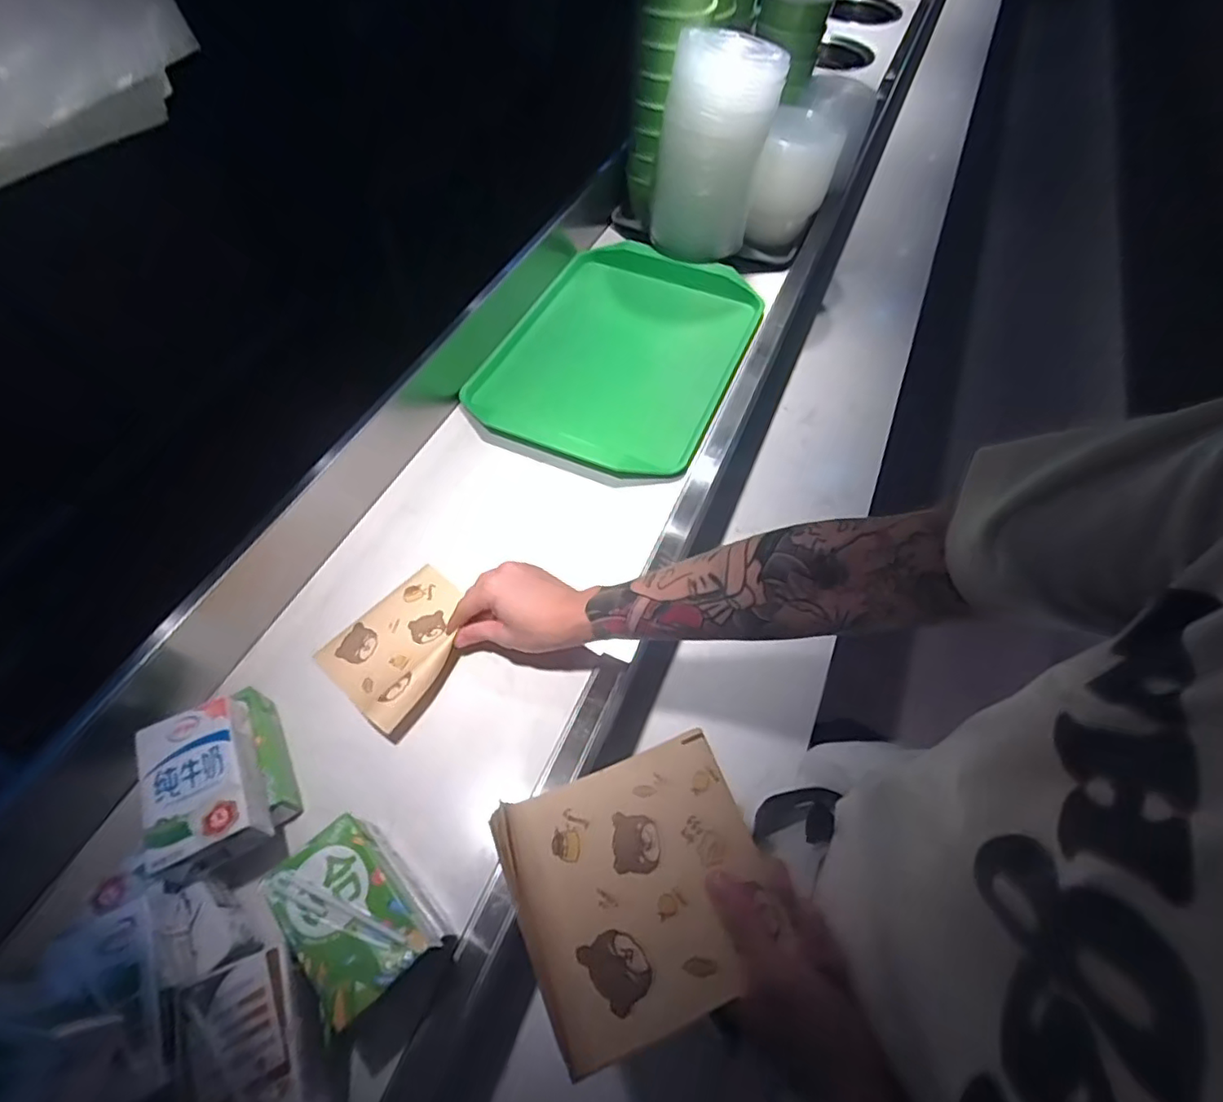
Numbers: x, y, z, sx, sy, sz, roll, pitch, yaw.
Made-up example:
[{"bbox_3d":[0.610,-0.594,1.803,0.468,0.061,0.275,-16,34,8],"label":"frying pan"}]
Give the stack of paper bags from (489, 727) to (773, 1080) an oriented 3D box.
[{"bbox_3d":[0.017,0.190,0.348,0.141,0.022,0.137,-14,48,-18],"label":"stack of paper bags"}]

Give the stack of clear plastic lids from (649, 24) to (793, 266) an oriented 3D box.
[{"bbox_3d":[0.142,-0.538,0.824,0.129,0.262,0.109,23,59,14],"label":"stack of clear plastic lids"}]

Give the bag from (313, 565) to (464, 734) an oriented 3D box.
[{"bbox_3d":[-0.192,0.081,0.560,0.119,0.036,0.137,35,63,20],"label":"bag"}]

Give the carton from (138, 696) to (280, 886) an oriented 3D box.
[{"bbox_3d":[-0.301,0.174,0.440,0.068,0.043,0.108,-26,61,-17],"label":"carton"}]

